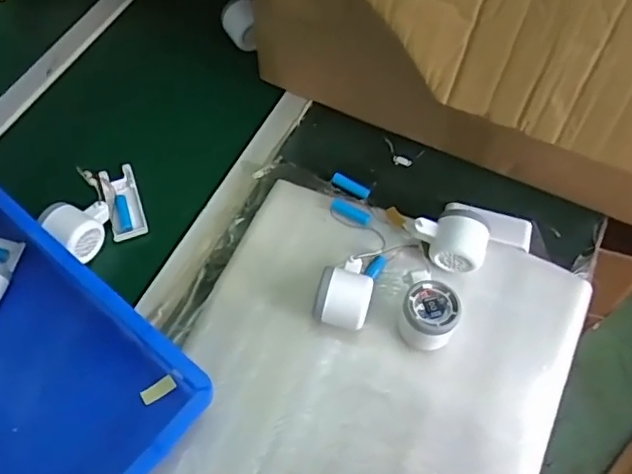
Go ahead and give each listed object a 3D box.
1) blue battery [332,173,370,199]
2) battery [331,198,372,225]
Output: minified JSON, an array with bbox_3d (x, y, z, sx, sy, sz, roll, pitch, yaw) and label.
[{"bbox_3d":[0.044,-0.063,0.707,0.051,0.014,0.017,29,64,15],"label":"blue battery"},{"bbox_3d":[0.041,-0.030,0.678,0.051,0.012,0.017,30,64,15],"label":"battery"}]

